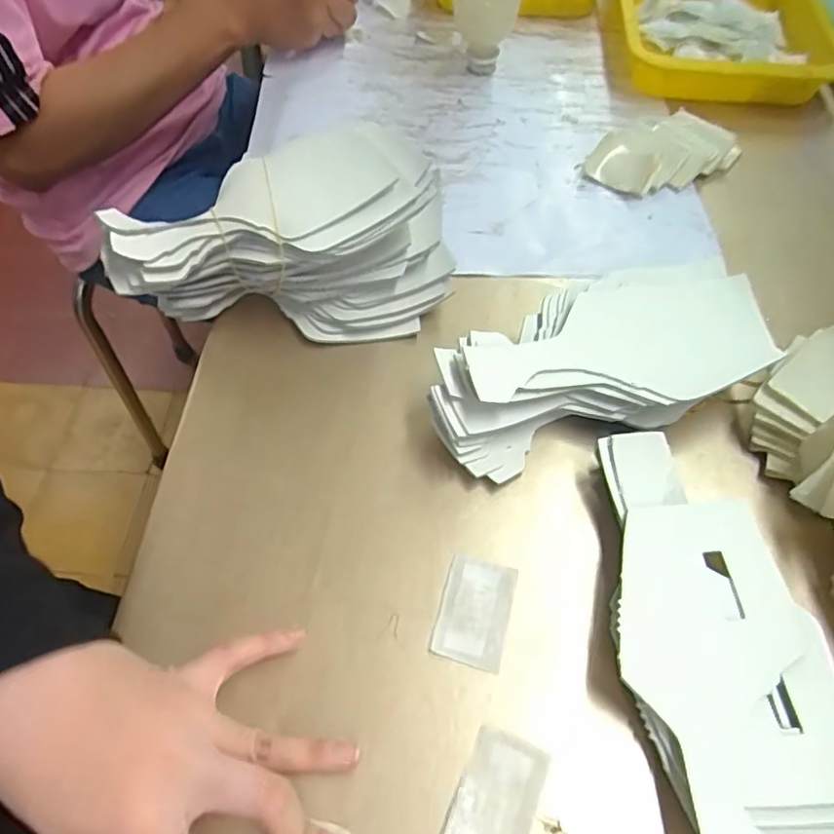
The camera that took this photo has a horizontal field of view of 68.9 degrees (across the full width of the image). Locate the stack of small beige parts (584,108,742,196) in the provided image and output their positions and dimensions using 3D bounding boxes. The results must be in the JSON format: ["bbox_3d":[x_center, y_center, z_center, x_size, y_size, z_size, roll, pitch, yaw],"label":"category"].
[{"bbox_3d":[0.204,-0.220,0.506,0.118,0.022,0.077,-35,63,-20],"label":"stack of small beige parts"}]

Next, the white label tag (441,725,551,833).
[{"bbox_3d":[0.035,0.171,0.269,0.034,0.004,0.054,20,60,13],"label":"white label tag"}]

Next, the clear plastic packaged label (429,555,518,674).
[{"bbox_3d":[0.030,0.100,0.315,0.035,0.004,0.053,14,58,9],"label":"clear plastic packaged label"}]

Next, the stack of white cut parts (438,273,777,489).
[{"bbox_3d":[0.107,-0.033,0.372,0.206,0.049,0.107,-19,59,-12],"label":"stack of white cut parts"}]

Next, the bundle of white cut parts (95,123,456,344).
[{"bbox_3d":[-0.089,-0.136,0.418,0.219,0.092,0.144,0,57,1],"label":"bundle of white cut parts"}]

